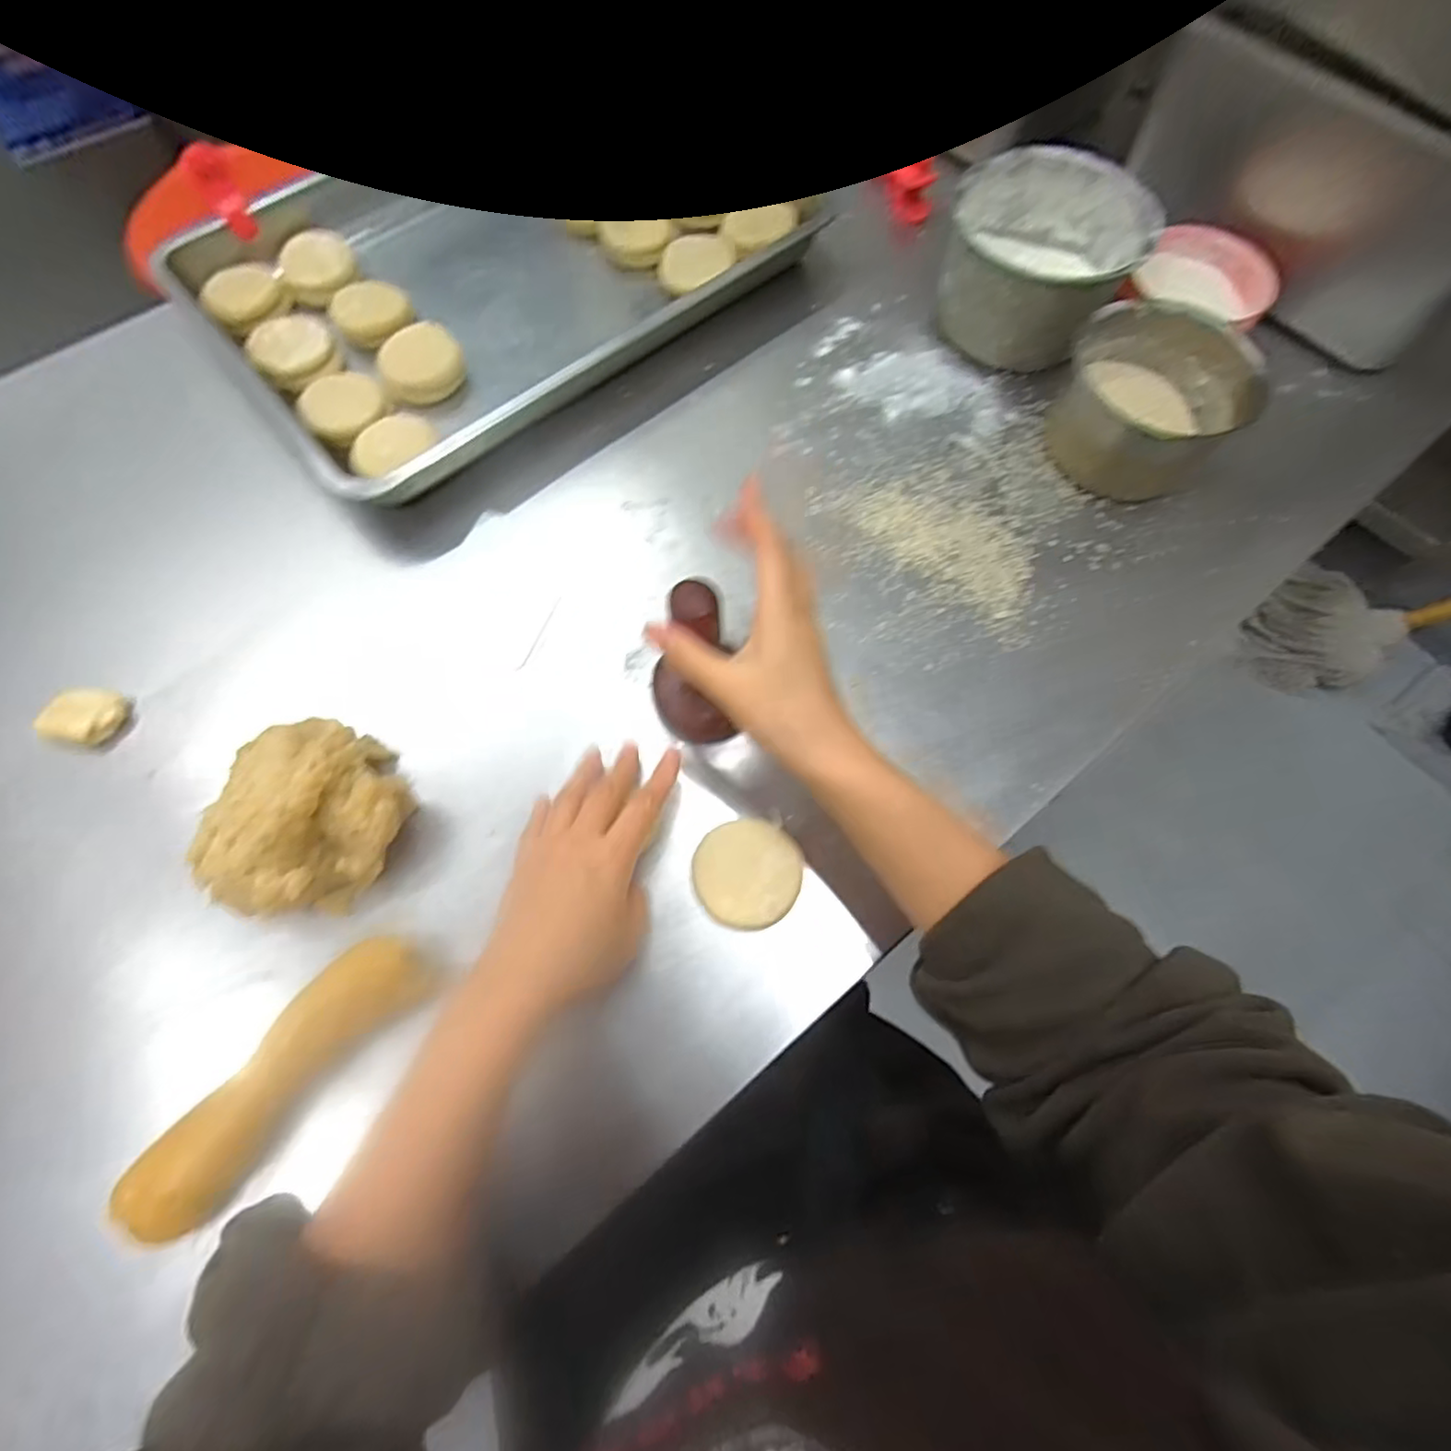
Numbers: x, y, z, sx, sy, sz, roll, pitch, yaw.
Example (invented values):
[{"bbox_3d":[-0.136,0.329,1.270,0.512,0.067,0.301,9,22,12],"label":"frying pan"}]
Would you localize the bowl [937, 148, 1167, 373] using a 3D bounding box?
[{"bbox_3d":[0.257,-0.379,0.547,0.138,0.087,0.145,0,69,-1],"label":"bowl"}]

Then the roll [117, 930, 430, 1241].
[{"bbox_3d":[-0.237,0.188,0.353,0.045,0.035,0.171,39,73,13],"label":"roll"}]

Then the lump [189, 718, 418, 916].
[{"bbox_3d":[-0.247,0.051,0.392,0.108,0.061,0.118,-2,69,-1],"label":"lump"}]

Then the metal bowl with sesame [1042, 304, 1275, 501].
[{"bbox_3d":[0.316,-0.245,0.503,0.124,0.078,0.118,0,69,-1],"label":"metal bowl with sesame"}]

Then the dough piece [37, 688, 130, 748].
[{"bbox_3d":[-0.419,-0.005,0.432,0.037,0.019,0.041,16,70,5],"label":"dough piece"}]

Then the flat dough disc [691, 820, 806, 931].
[{"bbox_3d":[0.014,0.091,0.404,0.064,0.006,0.062,0,69,-1],"label":"flat dough disc"}]

